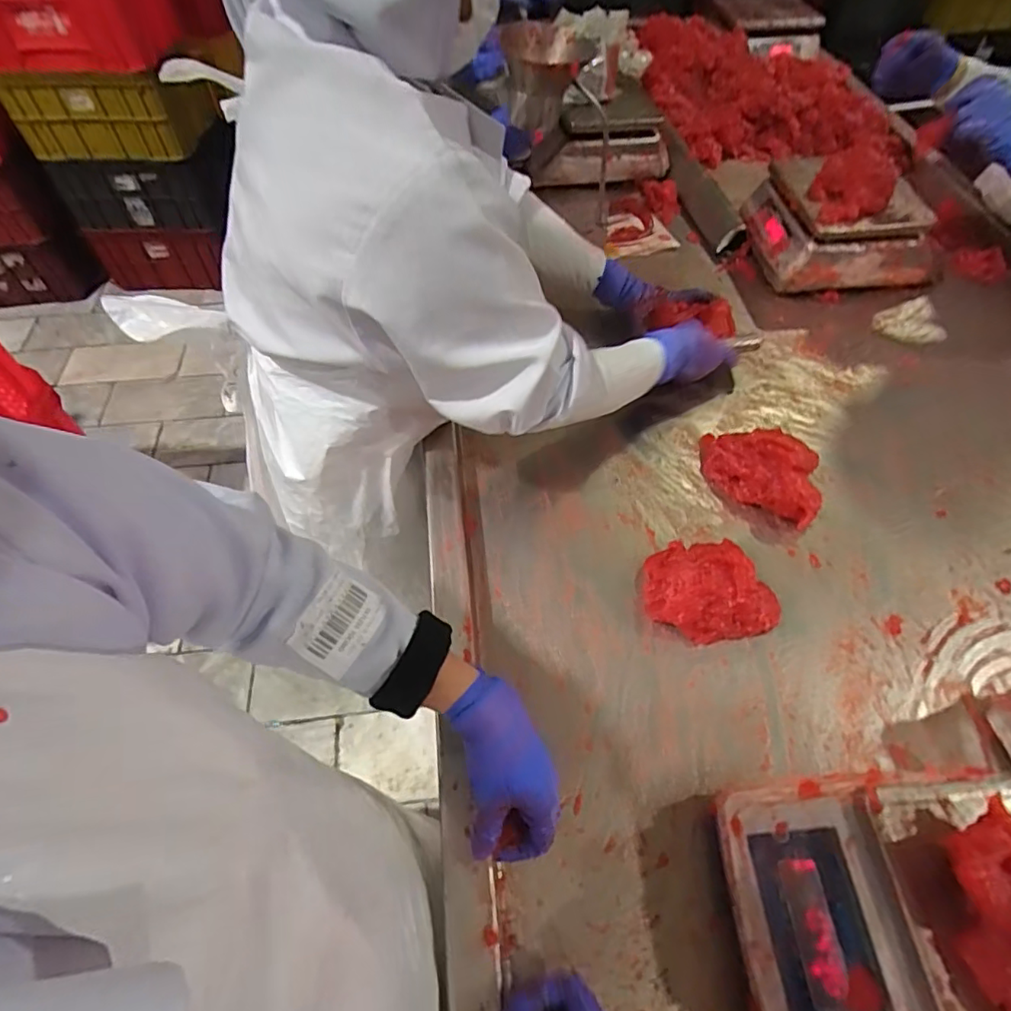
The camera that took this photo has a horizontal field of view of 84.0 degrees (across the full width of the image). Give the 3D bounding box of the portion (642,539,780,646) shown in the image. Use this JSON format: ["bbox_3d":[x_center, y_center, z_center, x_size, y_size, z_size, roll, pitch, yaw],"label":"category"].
[{"bbox_3d":[0.220,0.085,0.598,0.140,0.050,0.107,5,57,3],"label":"portion"}]

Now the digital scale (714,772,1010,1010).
[{"bbox_3d":[0.303,0.308,0.382,0.239,0.112,0.223,-1,56,-1],"label":"digital scale"}]

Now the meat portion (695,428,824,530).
[{"bbox_3d":[0.318,-0.050,0.698,0.147,0.062,0.096,25,60,16],"label":"meat portion"}]

